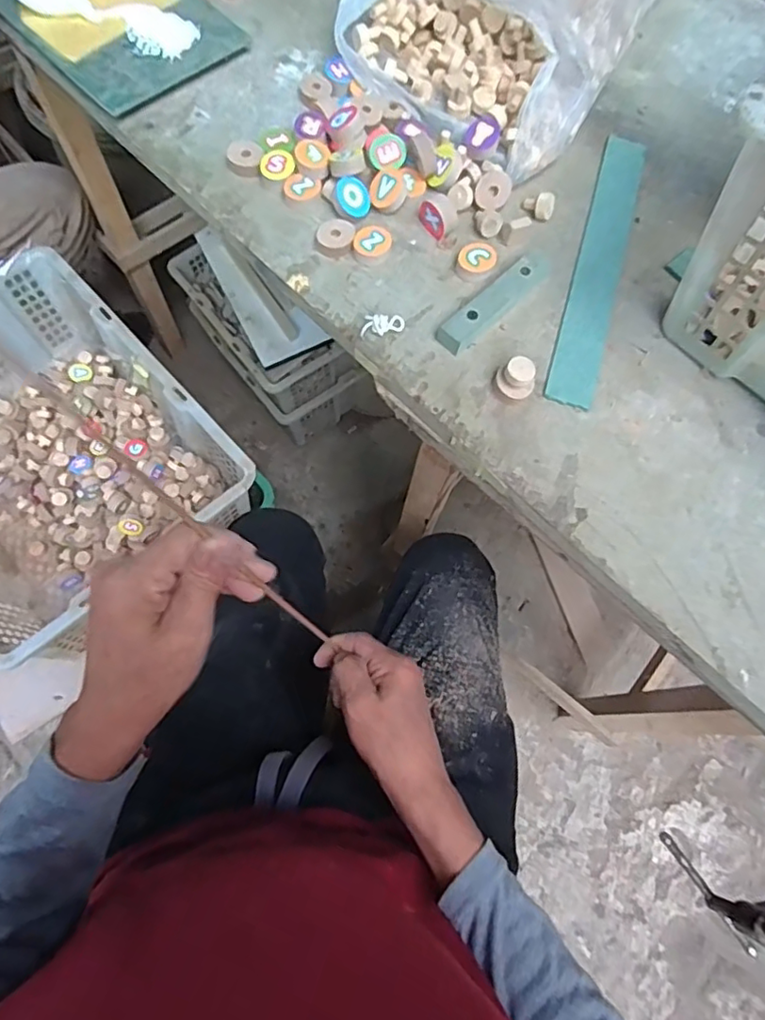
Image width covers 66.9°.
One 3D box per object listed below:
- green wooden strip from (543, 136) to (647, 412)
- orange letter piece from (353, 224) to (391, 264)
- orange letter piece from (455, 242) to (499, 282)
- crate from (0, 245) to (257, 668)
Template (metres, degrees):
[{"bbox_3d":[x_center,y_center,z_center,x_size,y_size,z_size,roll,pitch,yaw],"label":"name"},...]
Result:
[{"bbox_3d":[0.174,-0.199,0.460,0.036,0.004,0.270,18,70,3],"label":"green wooden strip"},{"bbox_3d":[-0.008,-0.203,0.444,0.027,0.014,0.025,1,70,-4],"label":"orange letter piece"},{"bbox_3d":[0.072,-0.191,0.445,0.026,0.013,0.030,31,71,7],"label":"orange letter piece"},{"bbox_3d":[-0.433,-0.070,0.766,0.342,0.164,0.469,-41,78,-16],"label":"crate"}]

